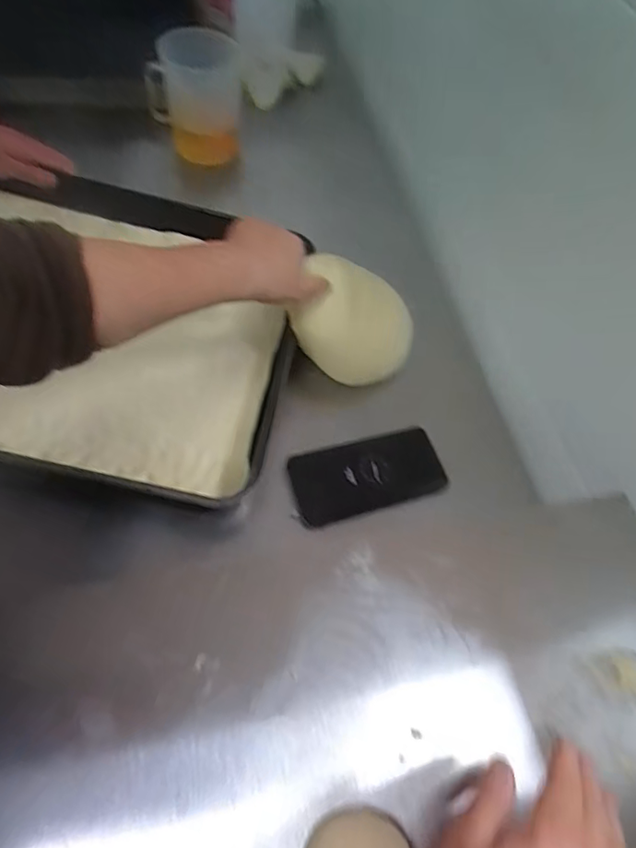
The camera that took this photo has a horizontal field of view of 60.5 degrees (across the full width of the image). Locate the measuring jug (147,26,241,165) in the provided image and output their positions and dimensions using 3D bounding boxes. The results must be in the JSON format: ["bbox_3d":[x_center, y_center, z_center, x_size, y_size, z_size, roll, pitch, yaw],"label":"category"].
[{"bbox_3d":[-0.180,-0.473,0.794,0.134,0.150,0.095,-3,59,-12],"label":"measuring jug"}]

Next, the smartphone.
[{"bbox_3d":[0.054,0.054,0.585,0.162,0.009,0.080,-13,66,-15],"label":"smartphone"}]

